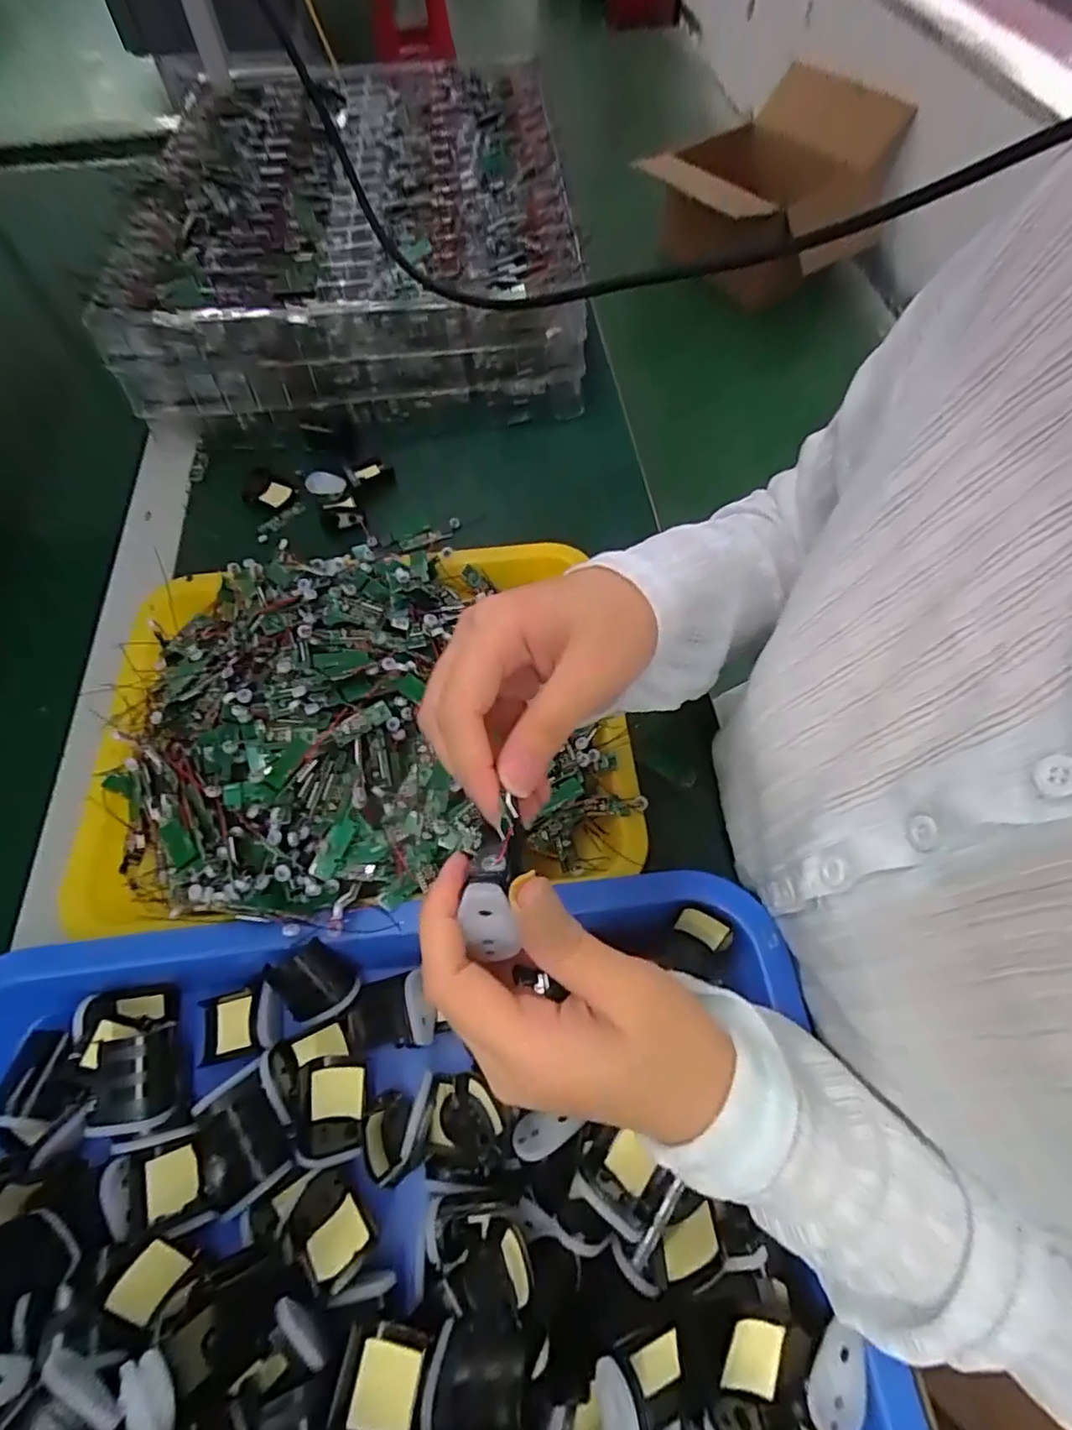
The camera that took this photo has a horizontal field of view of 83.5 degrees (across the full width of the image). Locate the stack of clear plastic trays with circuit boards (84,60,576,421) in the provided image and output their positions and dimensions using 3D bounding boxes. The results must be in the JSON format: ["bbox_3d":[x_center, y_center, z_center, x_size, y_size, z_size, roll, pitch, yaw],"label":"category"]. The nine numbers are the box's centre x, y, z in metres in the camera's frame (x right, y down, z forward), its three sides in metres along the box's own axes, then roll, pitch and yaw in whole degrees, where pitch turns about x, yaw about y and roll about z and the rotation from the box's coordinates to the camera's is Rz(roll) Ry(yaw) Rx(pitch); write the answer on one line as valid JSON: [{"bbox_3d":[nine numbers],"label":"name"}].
[{"bbox_3d":[-0.167,-0.499,0.626,0.387,0.120,0.501,-4,61,0],"label":"stack of clear plastic trays with circuit boards"}]

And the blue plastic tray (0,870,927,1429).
[{"bbox_3d":[-0.075,0.252,0.244,0.433,0.058,0.330,-7,62,-2],"label":"blue plastic tray"}]

